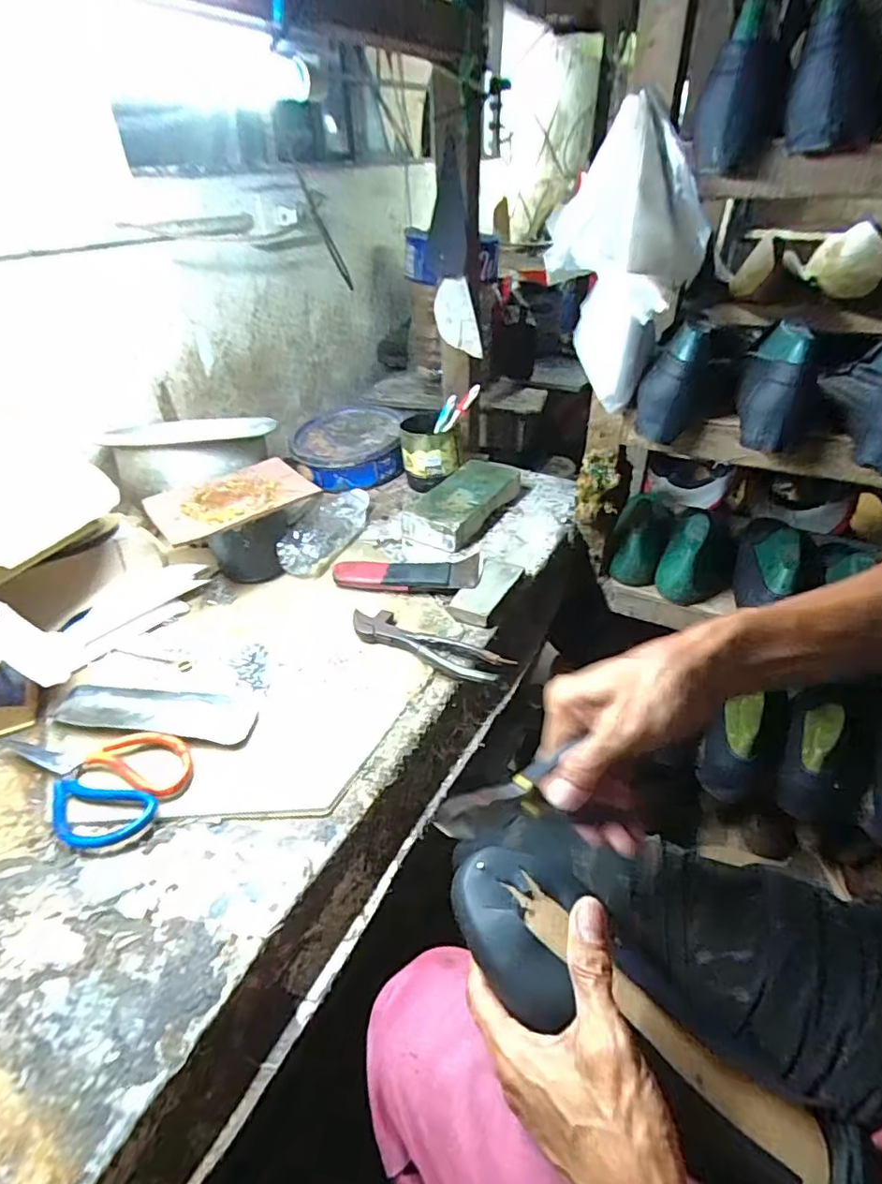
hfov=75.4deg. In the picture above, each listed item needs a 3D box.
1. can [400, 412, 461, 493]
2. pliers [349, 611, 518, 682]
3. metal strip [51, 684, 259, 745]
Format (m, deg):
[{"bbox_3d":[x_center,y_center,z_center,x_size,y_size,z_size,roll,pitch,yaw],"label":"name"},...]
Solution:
[{"bbox_3d":[-0.018,-0.213,0.866,0.083,0.087,0.094,-5,37,-5],"label":"can"},{"bbox_3d":[-0.015,0.054,0.590,0.179,0.021,0.045,20,42,26],"label":"pliers"},{"bbox_3d":[-0.274,0.115,0.547,0.190,0.008,0.051,4,37,7],"label":"metal strip"}]

